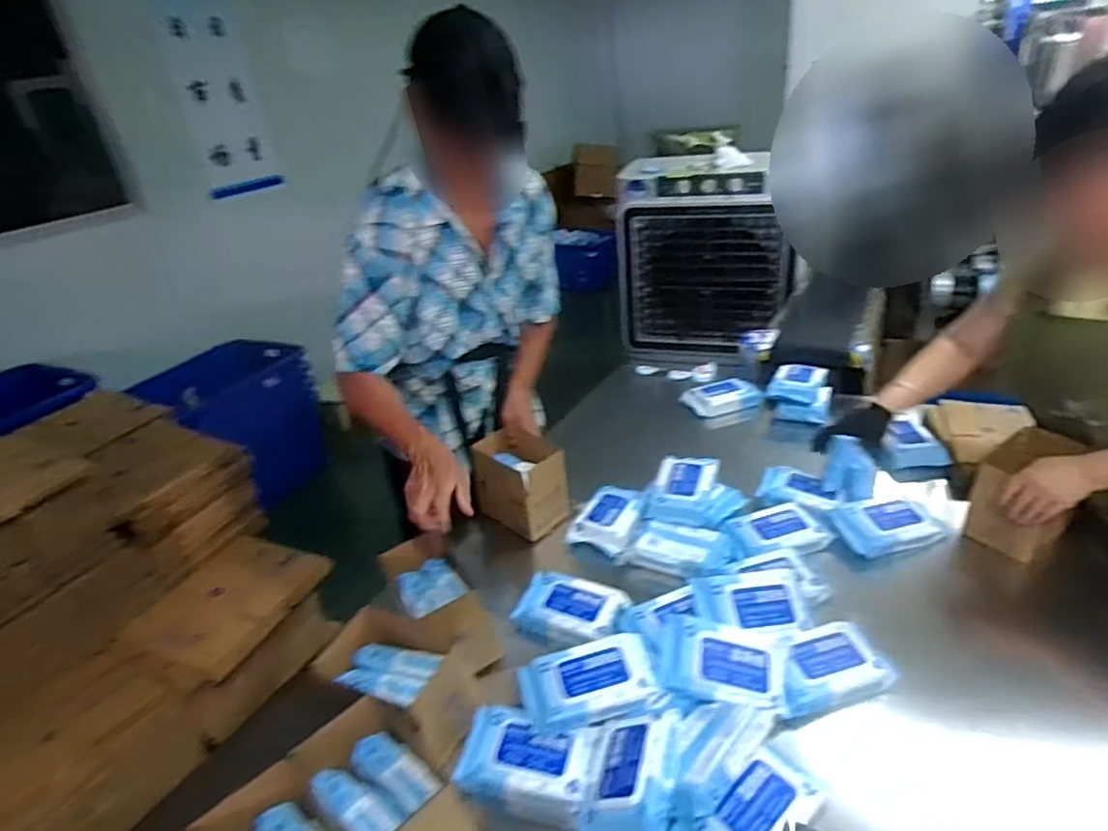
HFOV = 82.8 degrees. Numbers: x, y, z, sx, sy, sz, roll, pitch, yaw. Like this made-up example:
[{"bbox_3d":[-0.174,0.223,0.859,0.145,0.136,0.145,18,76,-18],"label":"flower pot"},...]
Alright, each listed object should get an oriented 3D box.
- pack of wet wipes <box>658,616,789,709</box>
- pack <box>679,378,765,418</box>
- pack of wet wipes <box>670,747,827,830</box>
[{"bbox_3d":[0.230,0.333,0.846,0.173,0.041,0.112,7,50,7],"label":"pack of wet wipes"},{"bbox_3d":[0.413,-0.046,1.558,0.202,0.045,0.099,-7,29,0],"label":"pack"},{"bbox_3d":[0.228,0.462,0.717,0.183,0.035,0.096,-26,34,-30],"label":"pack of wet wipes"}]

